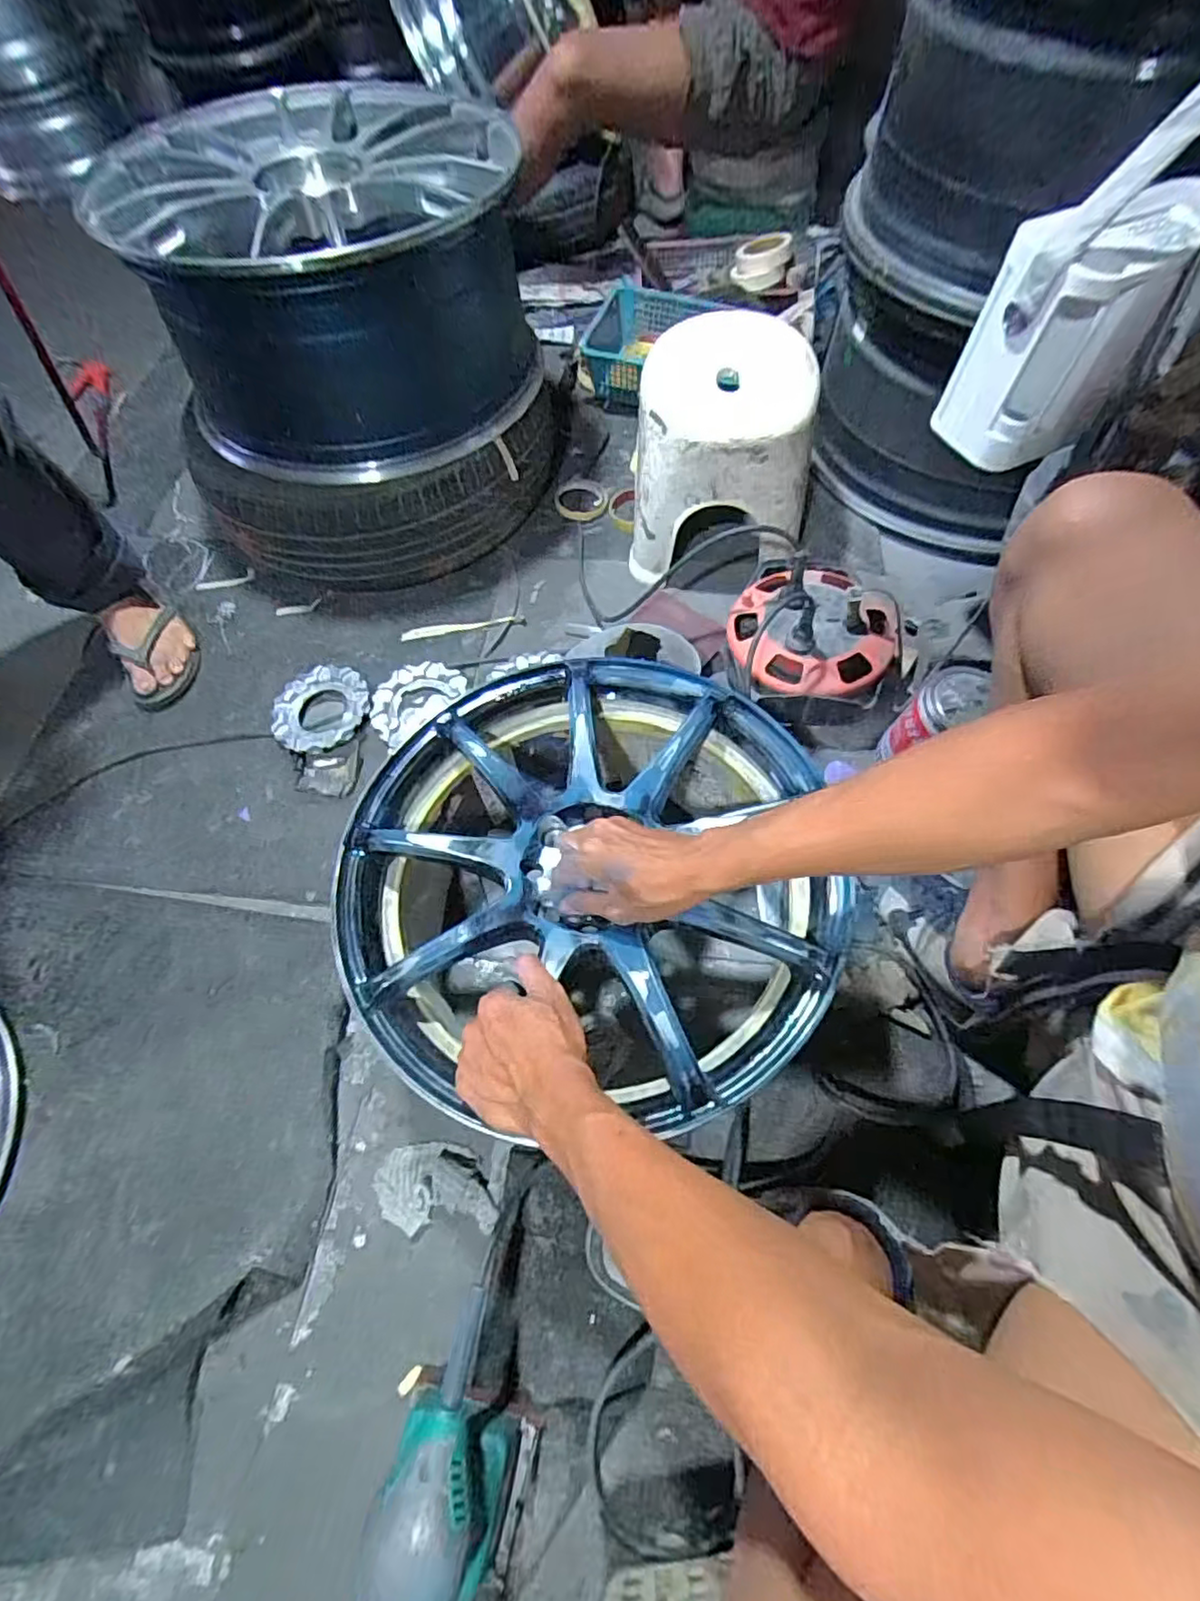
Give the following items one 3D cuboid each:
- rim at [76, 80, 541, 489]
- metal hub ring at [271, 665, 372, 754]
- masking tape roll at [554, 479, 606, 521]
[{"bbox_3d":[-0.344,-0.677,0.844,0.443,0.247,0.431,-23,63,-8],"label":"rim"},{"bbox_3d":[-0.391,-0.131,0.895,0.135,0.012,0.134,-12,64,-2],"label":"metal hub ring"},{"bbox_3d":[-0.032,-0.501,1.062,0.085,0.019,0.087,-1,64,3],"label":"masking tape roll"}]

